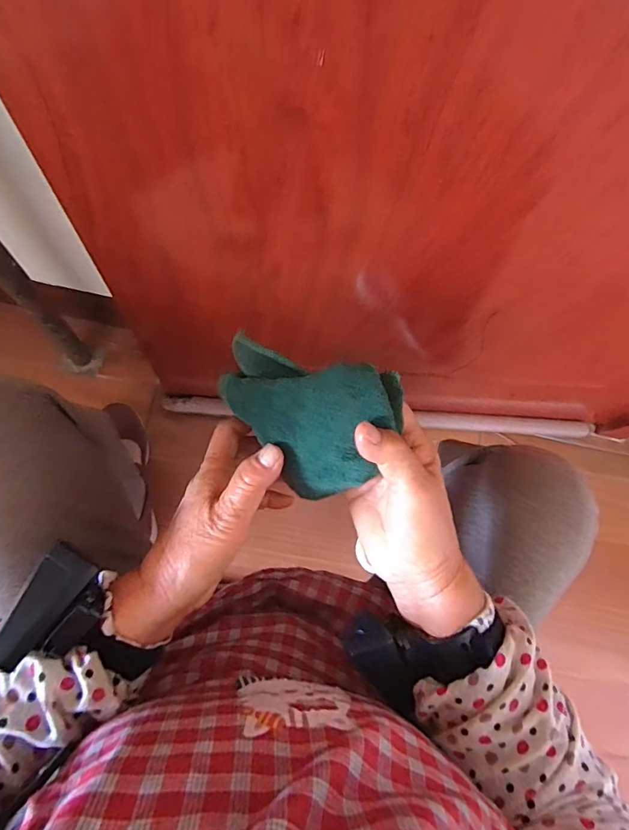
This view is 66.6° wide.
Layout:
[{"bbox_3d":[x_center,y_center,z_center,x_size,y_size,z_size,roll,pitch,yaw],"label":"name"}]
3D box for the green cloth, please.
[{"bbox_3d":[-0.014,-0.001,0.316,0.122,0.065,0.079,24,75,5],"label":"green cloth"}]

